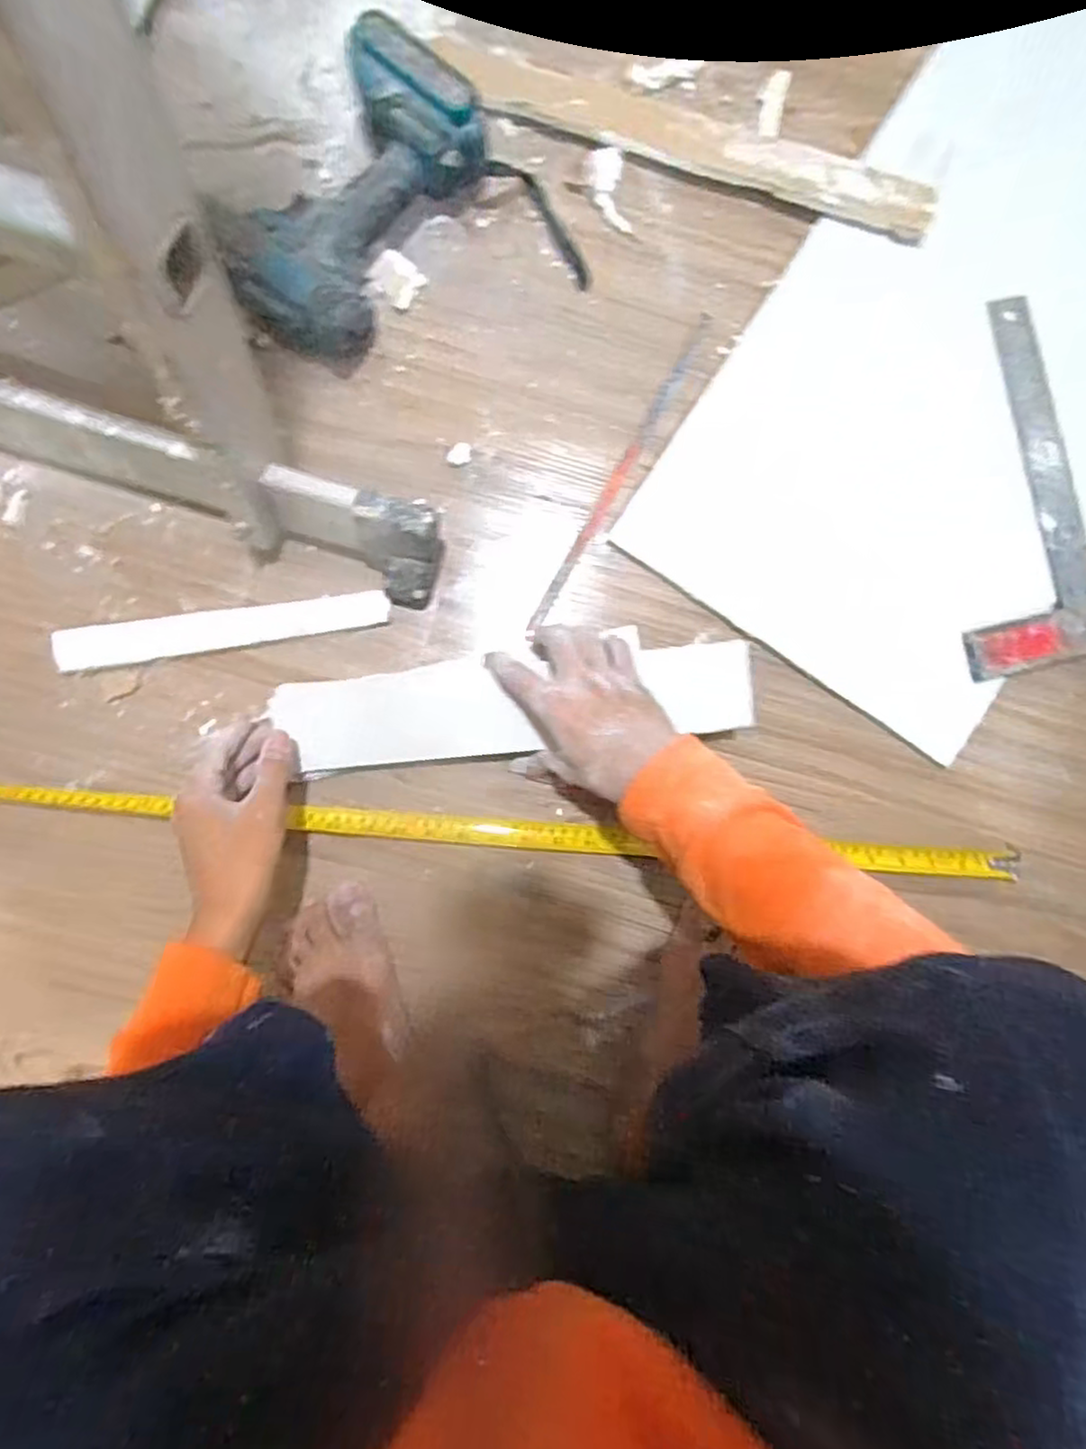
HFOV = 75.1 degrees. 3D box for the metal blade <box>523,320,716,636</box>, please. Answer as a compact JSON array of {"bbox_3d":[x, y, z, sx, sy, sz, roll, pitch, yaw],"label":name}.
[{"bbox_3d":[0.062,-0.202,0.572,0.013,0.005,0.292,28,87,2],"label":"metal blade"}]

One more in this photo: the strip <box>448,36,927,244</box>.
[{"bbox_3d":[0.120,-0.466,0.565,0.397,0.018,0.044,16,89,-2],"label":"strip"}]

